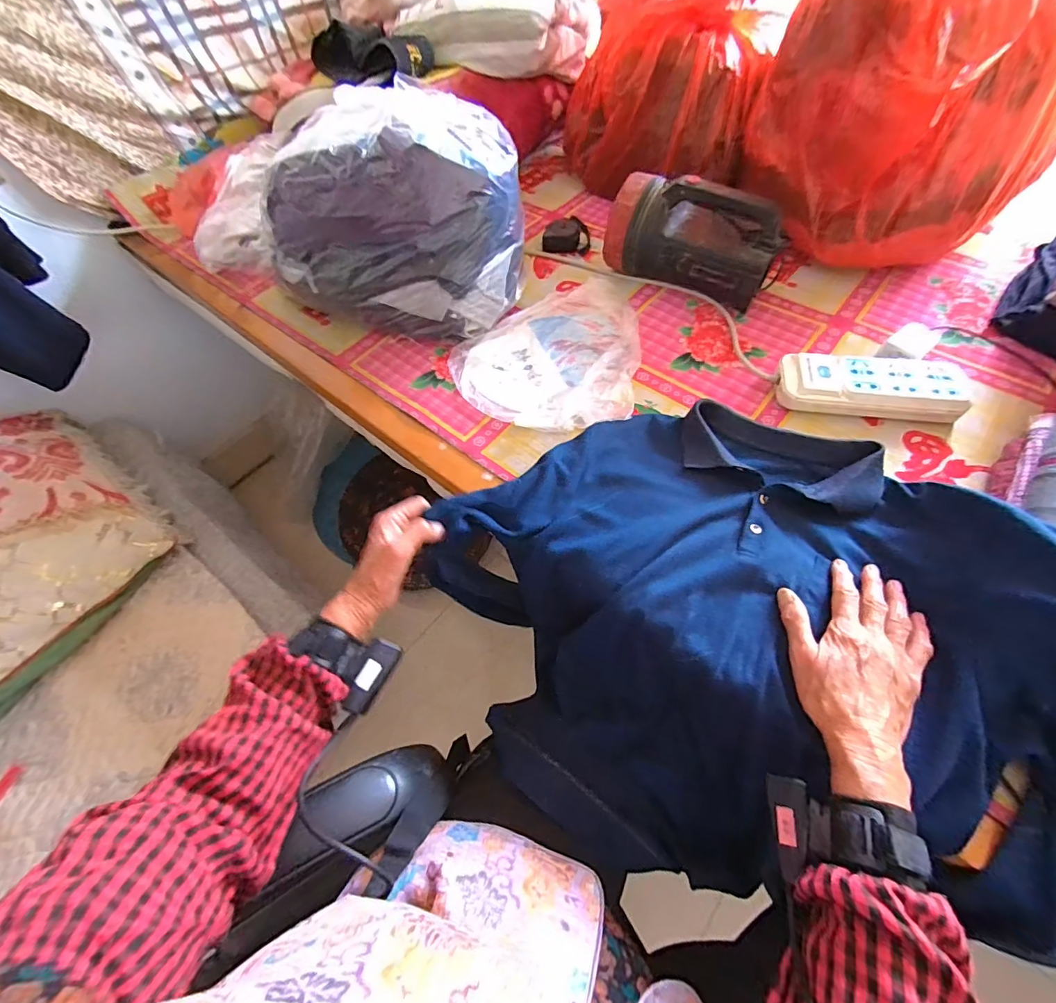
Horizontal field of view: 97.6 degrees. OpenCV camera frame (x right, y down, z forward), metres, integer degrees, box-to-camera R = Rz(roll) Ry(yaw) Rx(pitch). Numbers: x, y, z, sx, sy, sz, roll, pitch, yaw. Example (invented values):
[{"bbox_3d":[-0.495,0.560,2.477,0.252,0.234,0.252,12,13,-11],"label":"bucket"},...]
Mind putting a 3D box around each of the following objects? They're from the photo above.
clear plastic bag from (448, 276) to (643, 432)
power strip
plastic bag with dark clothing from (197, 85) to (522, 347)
[{"bbox_3d":[0.032,-0.223,0.661,0.249,0.024,0.300,10,61,10],"label":"clear plastic bag"},{"bbox_3d":[0.421,-0.138,0.571,0.206,0.039,0.089,8,61,9],"label":"power strip"},{"bbox_3d":[-0.183,-0.411,0.656,0.334,0.208,0.263,6,60,8],"label":"plastic bag with dark clothing"}]

